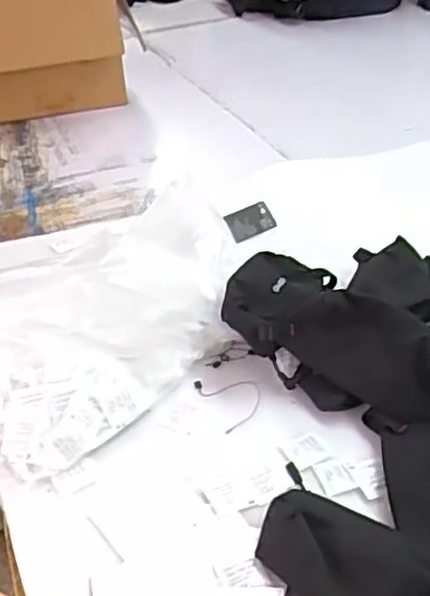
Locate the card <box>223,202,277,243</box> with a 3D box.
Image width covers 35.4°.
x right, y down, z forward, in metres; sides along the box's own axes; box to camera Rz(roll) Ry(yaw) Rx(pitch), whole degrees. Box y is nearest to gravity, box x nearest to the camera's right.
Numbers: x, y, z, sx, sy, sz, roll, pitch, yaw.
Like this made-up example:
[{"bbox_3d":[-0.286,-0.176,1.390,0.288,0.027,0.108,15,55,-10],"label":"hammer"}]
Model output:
[{"bbox_3d":[0.053,-0.118,1.044,0.071,0.010,0.049,-26,77,-13],"label":"card"}]

